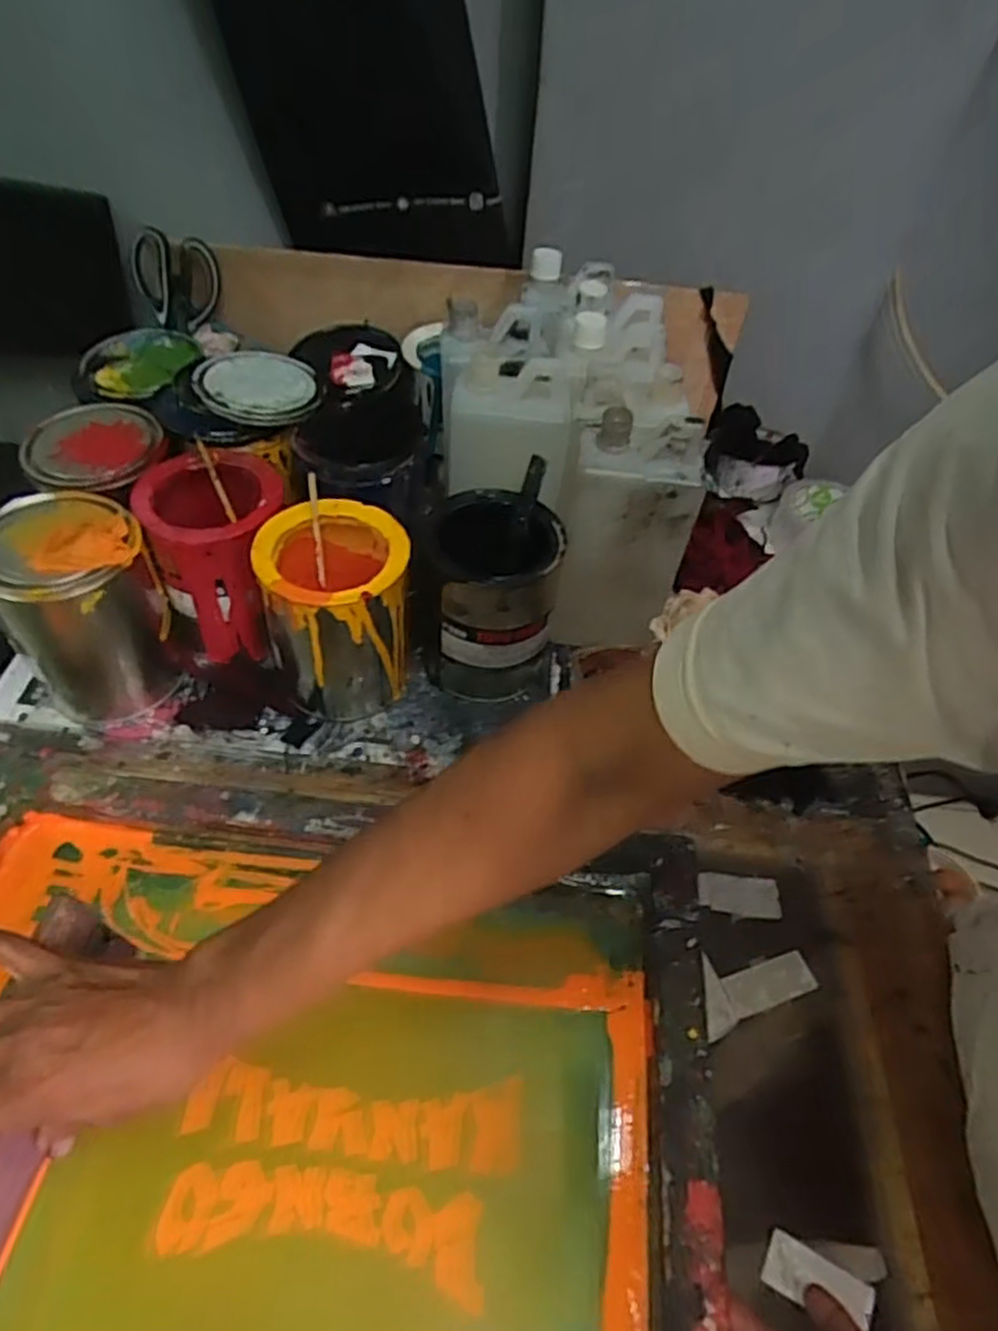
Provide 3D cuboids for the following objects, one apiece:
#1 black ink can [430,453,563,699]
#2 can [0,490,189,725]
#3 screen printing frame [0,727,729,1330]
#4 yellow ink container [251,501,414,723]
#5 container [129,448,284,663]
[{"bbox_3d":[-0.002,-0.055,0.626,0.099,0.145,0.107,3,50,-3],"label":"black ink can"},{"bbox_3d":[-0.317,-0.043,0.583,0.100,0.159,0.099,3,50,-3],"label":"can"},{"bbox_3d":[-0.130,0.251,0.420,0.483,0.049,0.411,8,50,1],"label":"screen printing frame"},{"bbox_3d":[-0.126,-0.041,0.601,0.104,0.145,0.107,-2,50,-7],"label":"yellow ink container"},{"bbox_3d":[-0.227,-0.091,0.629,0.106,0.129,0.111,-19,54,-20],"label":"container"}]

